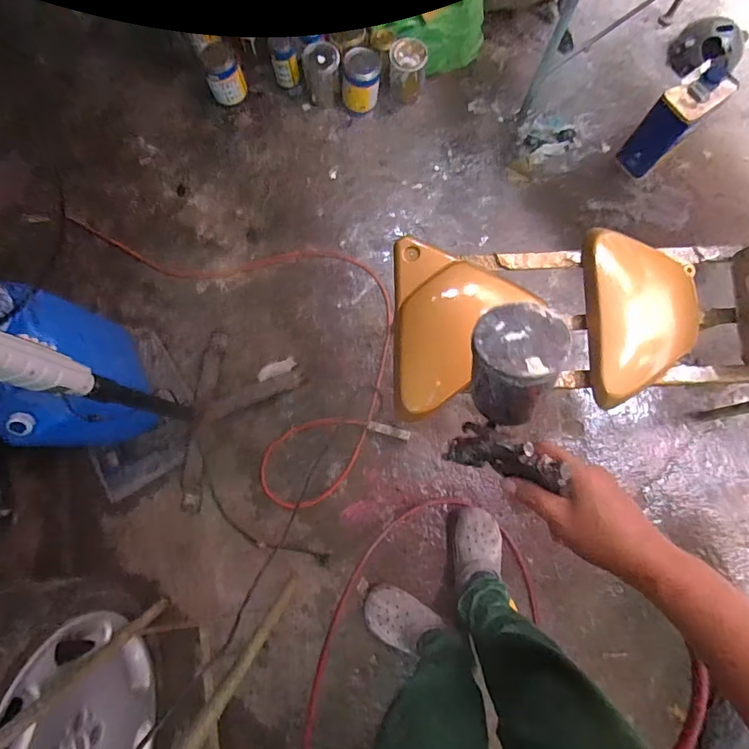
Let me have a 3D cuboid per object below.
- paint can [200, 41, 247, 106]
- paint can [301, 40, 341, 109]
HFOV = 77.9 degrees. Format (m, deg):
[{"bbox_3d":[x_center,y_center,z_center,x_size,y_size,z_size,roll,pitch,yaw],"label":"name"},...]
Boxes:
[{"bbox_3d":[-0.446,-0.889,1.380,0.110,0.117,0.133,-24,80,-1],"label":"paint can"},{"bbox_3d":[-0.149,-0.878,1.360,0.100,0.155,0.109,0,81,3],"label":"paint can"}]

